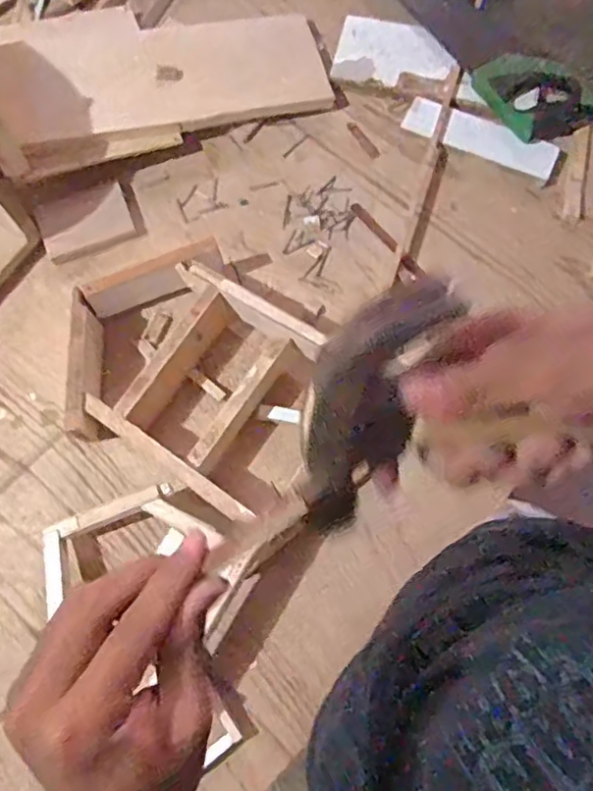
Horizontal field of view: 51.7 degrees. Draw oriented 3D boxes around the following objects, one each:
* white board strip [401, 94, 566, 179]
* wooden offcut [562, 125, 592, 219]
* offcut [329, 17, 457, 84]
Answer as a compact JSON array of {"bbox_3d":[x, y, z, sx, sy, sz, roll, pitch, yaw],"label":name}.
[{"bbox_3d":[0.242,-0.340,0.803,0.201,0.008,0.051,22,90,7],"label":"white board strip"},{"bbox_3d":[0.361,-0.288,0.790,0.028,0.008,0.122,9,83,-6],"label":"wooden offcut"},{"bbox_3d":[0.135,-0.474,0.845,0.157,0.017,0.101,12,83,9],"label":"offcut"}]

